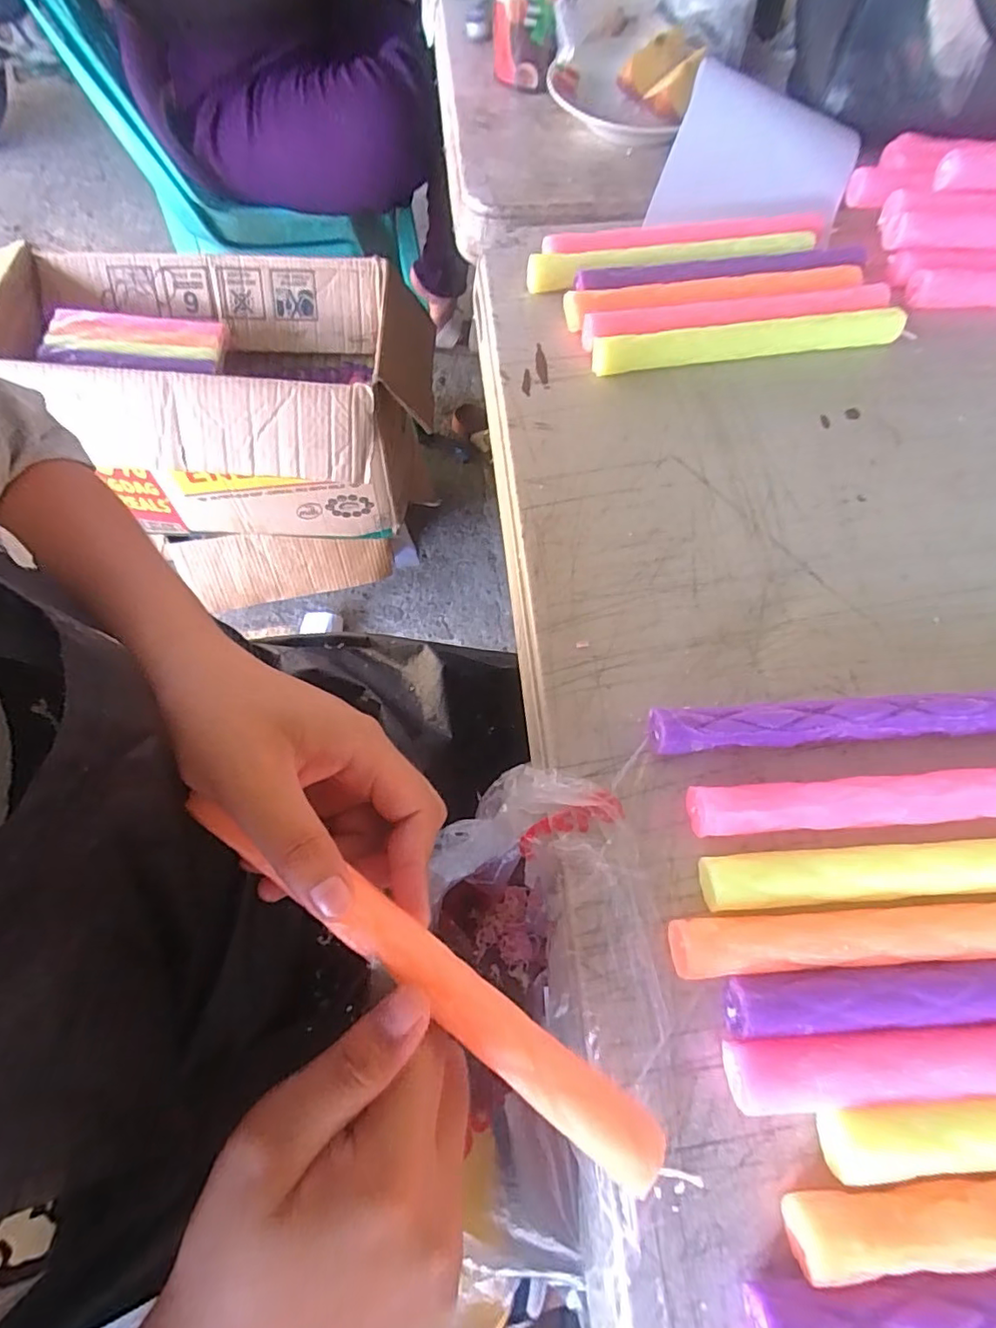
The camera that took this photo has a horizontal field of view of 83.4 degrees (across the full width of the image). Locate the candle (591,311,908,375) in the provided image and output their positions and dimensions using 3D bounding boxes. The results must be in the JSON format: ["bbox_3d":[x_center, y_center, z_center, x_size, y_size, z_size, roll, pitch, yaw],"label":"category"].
[{"bbox_3d":[0.159,-0.206,0.358,0.196,0.020,0.014,-7,69,-4],"label":"candle"}]

